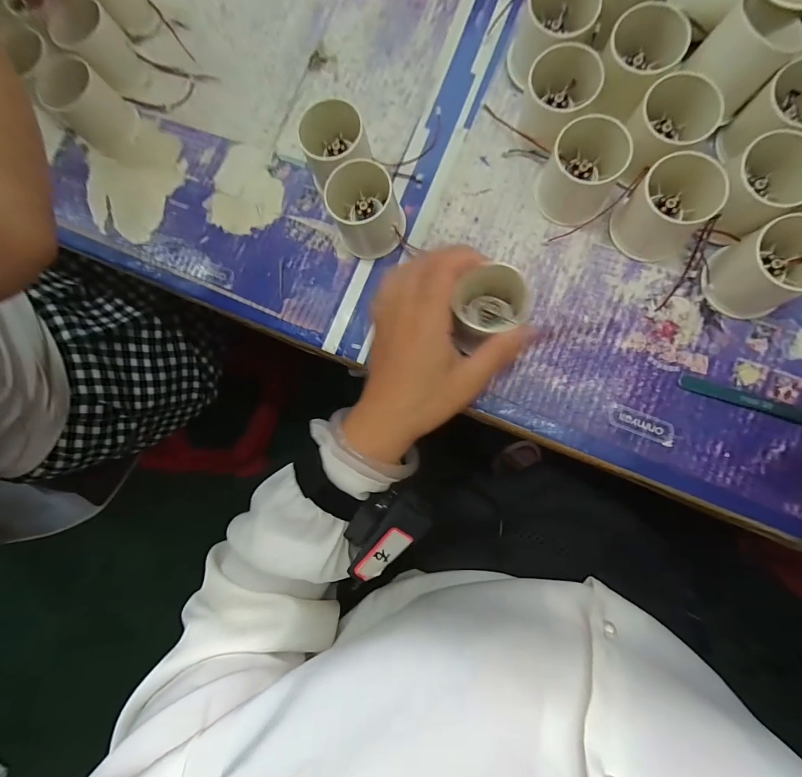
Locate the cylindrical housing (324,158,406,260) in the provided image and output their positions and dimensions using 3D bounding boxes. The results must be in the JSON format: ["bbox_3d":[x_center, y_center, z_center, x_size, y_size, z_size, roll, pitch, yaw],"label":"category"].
[{"bbox_3d":[-0.029,-0.144,0.306,0.055,0.047,0.067,-23,82,5],"label":"cylindrical housing"}]

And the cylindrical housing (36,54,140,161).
[{"bbox_3d":[-0.271,-0.246,0.339,0.051,0.053,0.043,-44,81,1],"label":"cylindrical housing"}]

